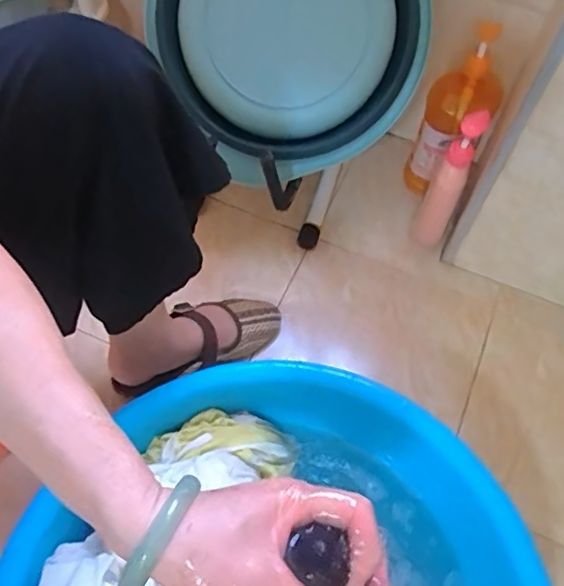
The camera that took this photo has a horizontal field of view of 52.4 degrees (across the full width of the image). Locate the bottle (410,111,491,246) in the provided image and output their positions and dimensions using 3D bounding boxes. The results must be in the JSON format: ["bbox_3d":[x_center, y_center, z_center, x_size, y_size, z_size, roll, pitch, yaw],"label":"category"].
[{"bbox_3d":[0.240,-0.155,0.832,0.049,0.224,0.059,27,62,12],"label":"bottle"}]

